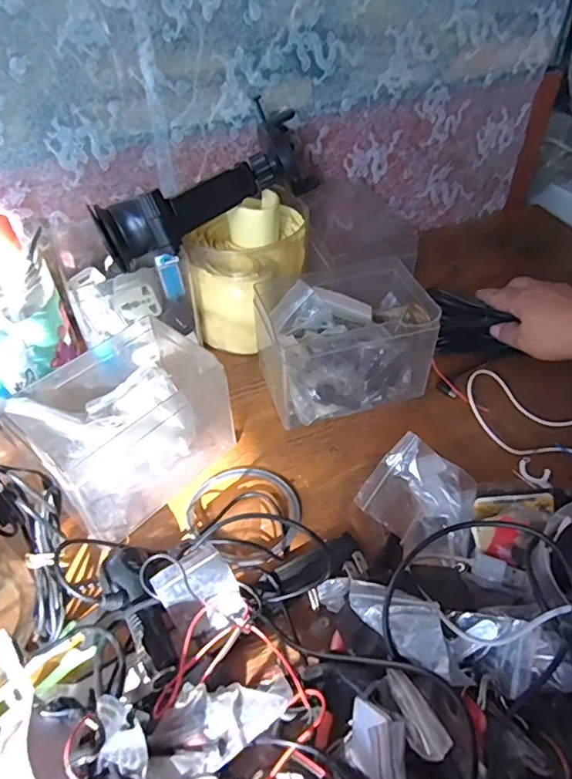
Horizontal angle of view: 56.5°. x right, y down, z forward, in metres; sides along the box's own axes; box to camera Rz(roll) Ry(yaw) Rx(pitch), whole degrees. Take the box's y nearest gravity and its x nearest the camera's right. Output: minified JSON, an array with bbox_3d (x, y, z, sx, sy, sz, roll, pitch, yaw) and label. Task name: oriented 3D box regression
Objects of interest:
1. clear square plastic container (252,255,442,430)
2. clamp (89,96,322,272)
[{"bbox_3d":[0.047,-0.049,0.479,0.140,0.090,0.122,-13,45,-12],"label":"clear square plastic container"},{"bbox_3d":[-0.070,-0.167,0.456,0.191,0.070,0.065,-32,51,-11],"label":"clamp"}]

